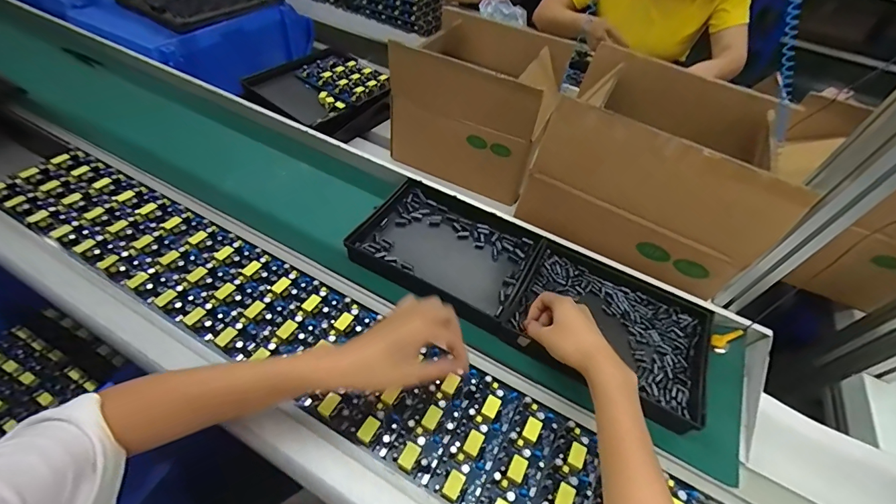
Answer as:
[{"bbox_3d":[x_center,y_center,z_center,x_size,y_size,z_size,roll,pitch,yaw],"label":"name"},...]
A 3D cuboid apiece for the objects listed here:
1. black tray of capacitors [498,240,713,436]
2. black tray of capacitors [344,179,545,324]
[{"bbox_3d":[0.198,0.088,0.476,0.235,0.030,0.182,23,54,12],"label":"black tray of capacitors"},{"bbox_3d":[0.004,-0.013,0.533,0.225,0.032,0.174,23,50,16],"label":"black tray of capacitors"}]

